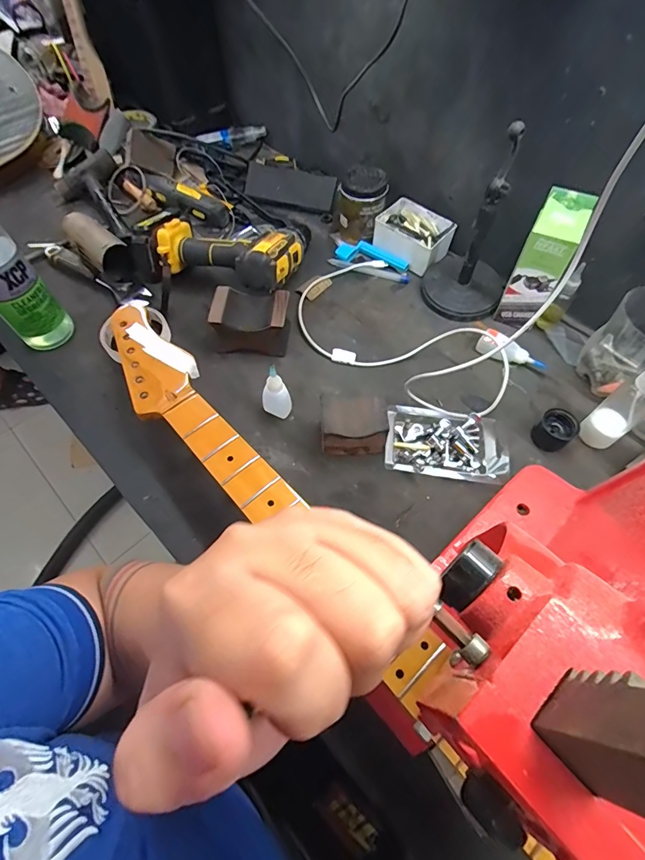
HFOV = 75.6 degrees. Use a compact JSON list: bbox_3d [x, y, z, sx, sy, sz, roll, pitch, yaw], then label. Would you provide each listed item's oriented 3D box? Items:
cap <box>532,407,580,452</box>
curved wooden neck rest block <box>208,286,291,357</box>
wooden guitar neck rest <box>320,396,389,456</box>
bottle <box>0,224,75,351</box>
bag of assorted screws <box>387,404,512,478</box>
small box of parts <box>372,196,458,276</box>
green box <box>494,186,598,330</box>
[{"bbox_3d":[0.271,0.000,0.487,0.033,0.036,0.038,-28,65,-14],"label":"cap"},{"bbox_3d":[-0.093,-0.141,0.544,0.095,0.059,0.063,1,61,1],"label":"curved wooden neck rest block"},{"bbox_3d":[0.034,-0.005,0.473,0.075,0.057,0.052,0,61,0],"label":"wooden guitar neck rest"},{"bbox_3d":[-0.369,-0.183,0.470,0.068,0.222,0.089,-40,68,-19],"label":"bottle"},{"bbox_3d":[0.143,0.015,0.483,0.137,0.021,0.080,7,61,4],"label":"bag of assorted screws"},{"bbox_3d":[0.138,-0.296,0.638,0.105,0.046,0.085,38,68,19],"label":"small box of parts"},{"bbox_3d":[0.275,-0.209,0.530,0.054,0.156,0.059,21,63,11],"label":"green box"}]

